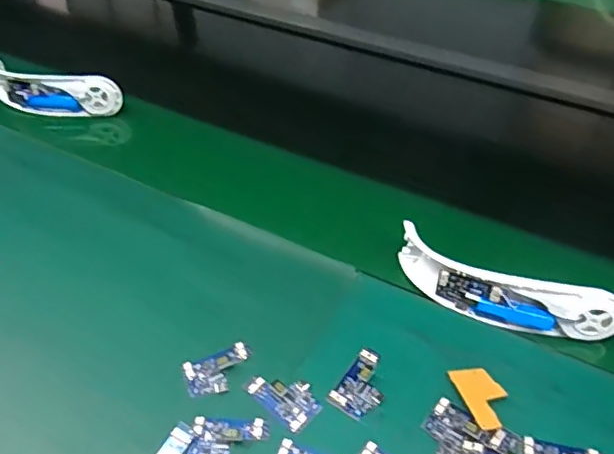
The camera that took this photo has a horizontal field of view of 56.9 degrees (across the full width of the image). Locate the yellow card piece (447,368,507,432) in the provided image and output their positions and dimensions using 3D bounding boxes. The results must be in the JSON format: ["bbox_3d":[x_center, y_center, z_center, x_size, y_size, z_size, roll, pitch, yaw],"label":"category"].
[{"bbox_3d":[0.137,0.131,0.436,0.035,0.006,0.057,-5,30,-11],"label":"yellow card piece"}]

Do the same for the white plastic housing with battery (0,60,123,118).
[{"bbox_3d":[-0.328,-0.172,0.728,0.178,0.054,0.041,11,49,11],"label":"white plastic housing with battery"}]

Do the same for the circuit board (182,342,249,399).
[{"bbox_3d":[-0.072,0.117,0.462,0.053,0.004,0.034,-20,50,-16],"label":"circuit board"}]

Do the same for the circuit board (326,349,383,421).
[{"bbox_3d":[0.046,0.124,0.451,0.035,0.010,0.057,28,54,25],"label":"circuit board"}]

